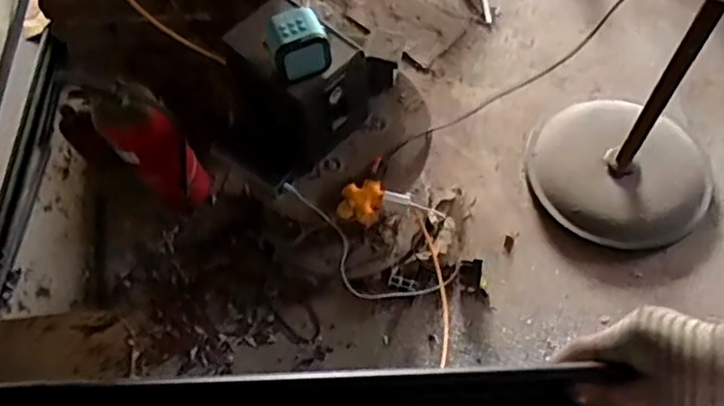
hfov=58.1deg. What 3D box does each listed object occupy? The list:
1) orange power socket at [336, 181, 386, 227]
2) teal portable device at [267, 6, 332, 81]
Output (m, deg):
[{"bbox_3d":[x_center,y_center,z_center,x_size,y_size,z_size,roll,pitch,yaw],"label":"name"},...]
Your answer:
[{"bbox_3d":[-0.001,-0.002,1.172,0.075,0.046,0.070,-1,62,2],"label":"orange power socket"},{"bbox_3d":[-0.099,-0.245,1.007,0.089,0.082,0.073,-18,62,-7],"label":"teal portable device"}]

